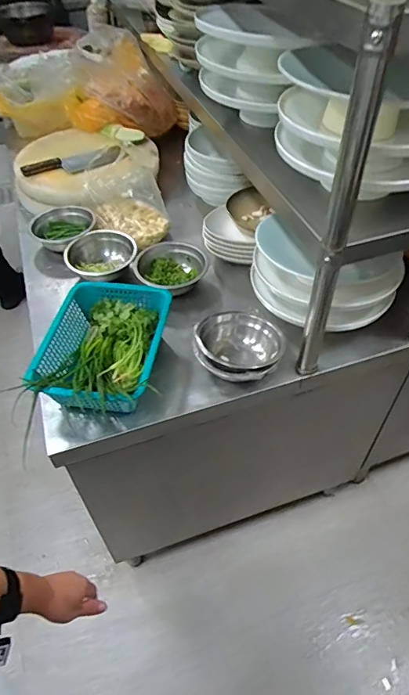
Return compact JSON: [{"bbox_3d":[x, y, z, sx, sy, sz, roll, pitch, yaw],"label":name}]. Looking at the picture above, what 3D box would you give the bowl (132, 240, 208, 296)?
[{"bbox_3d":[-0.080,-0.186,1.099,0.168,0.058,0.165,-20,51,-15],"label":"bowl"}]

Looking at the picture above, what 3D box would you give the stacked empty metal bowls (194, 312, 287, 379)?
[{"bbox_3d":[0.065,0.003,0.913,0.169,0.084,0.135,11,50,11],"label":"stacked empty metal bowls"}]

